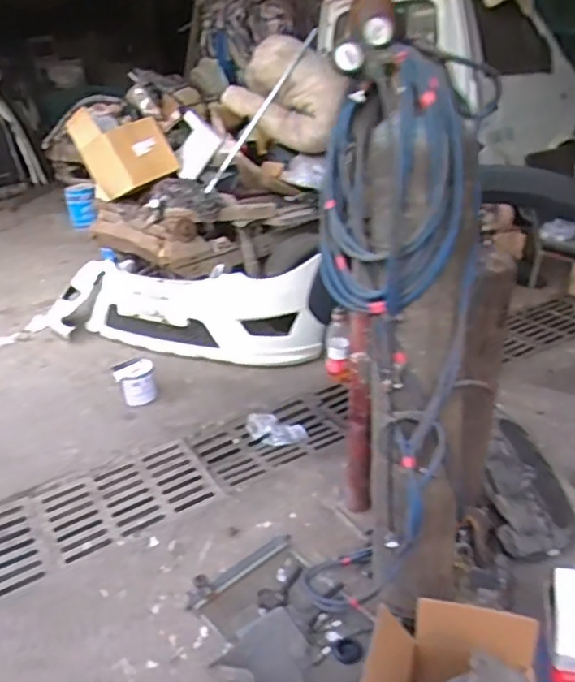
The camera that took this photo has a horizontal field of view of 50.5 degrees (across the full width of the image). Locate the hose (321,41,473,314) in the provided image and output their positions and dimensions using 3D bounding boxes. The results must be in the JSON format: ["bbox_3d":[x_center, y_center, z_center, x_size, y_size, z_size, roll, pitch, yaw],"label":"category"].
[{"bbox_3d":[0.217,-0.315,1.262,0.271,0.489,0.199,-4,28,1],"label":"hose"}]

